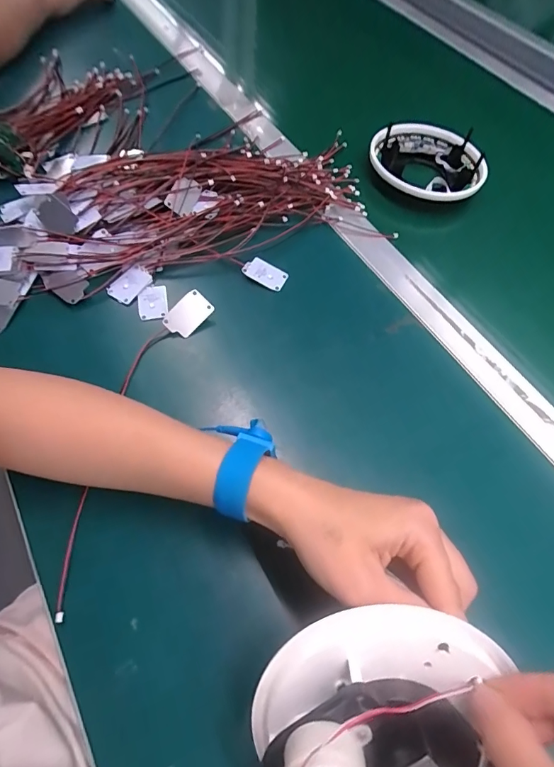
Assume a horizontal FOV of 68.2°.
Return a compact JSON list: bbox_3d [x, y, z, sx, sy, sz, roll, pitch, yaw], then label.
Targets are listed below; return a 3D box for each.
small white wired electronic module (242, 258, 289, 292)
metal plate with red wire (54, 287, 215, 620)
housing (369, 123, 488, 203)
[{"bbox_3d":[-0.011,-0.102,0.382,0.040,0.004,0.024,28,68,-3],"label":"small white wired electronic module"},{"bbox_3d":[-0.111,0.029,0.297,0.043,0.020,0.245,16,60,6],"label":"metal plate with red wire"},{"bbox_3d":[0.176,-0.269,0.478,0.126,0.029,0.145,13,60,4],"label":"housing"}]

